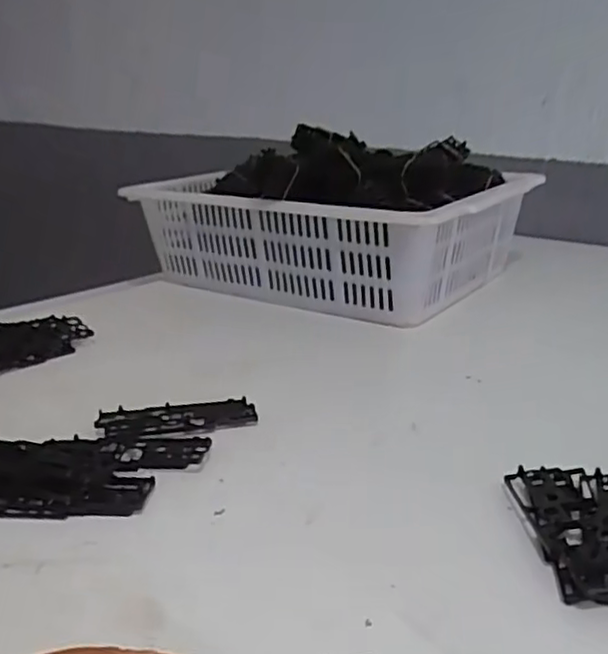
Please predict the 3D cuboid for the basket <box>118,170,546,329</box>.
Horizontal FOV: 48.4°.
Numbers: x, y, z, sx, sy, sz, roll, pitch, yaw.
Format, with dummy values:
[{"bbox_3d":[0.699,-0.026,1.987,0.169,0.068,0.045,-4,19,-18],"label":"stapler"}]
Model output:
[{"bbox_3d":[0.010,-0.127,0.942,0.503,0.134,0.276,11,22,34],"label":"basket"}]

